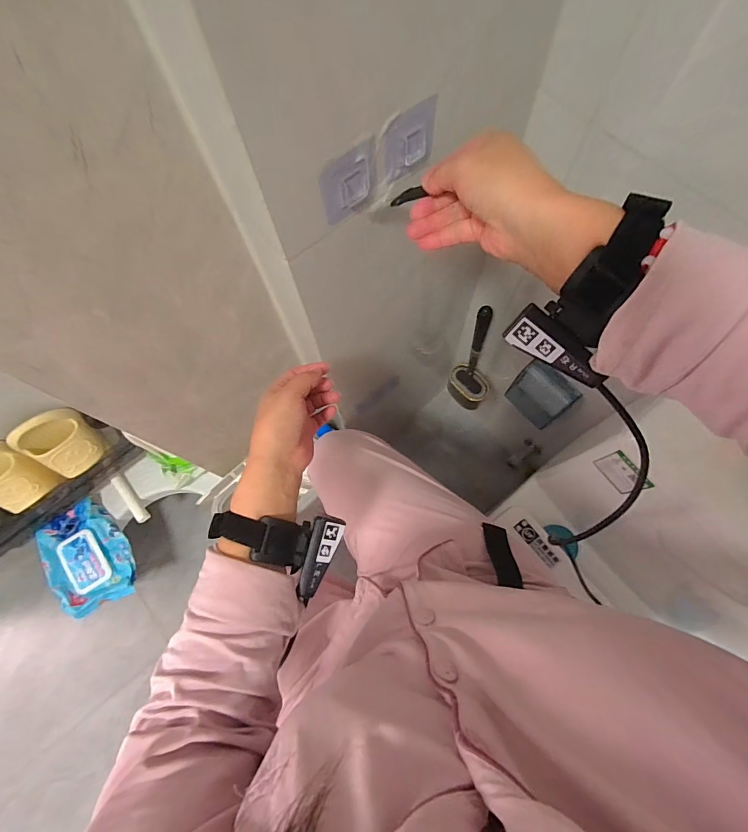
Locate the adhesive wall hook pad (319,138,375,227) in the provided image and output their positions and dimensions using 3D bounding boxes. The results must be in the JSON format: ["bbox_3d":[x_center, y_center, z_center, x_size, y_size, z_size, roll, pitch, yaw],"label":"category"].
[{"bbox_3d":[-0.019,-0.192,0.334,0.055,0.051,0.007,-38,74,-10],"label":"adhesive wall hook pad"}]

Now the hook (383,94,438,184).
[{"bbox_3d":[0.032,-0.233,0.348,0.056,0.056,0.010,-42,75,-11],"label":"hook"}]

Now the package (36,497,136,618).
[{"bbox_3d":[-0.602,0.296,0.856,0.141,0.065,0.211,-28,82,-22],"label":"package"}]

